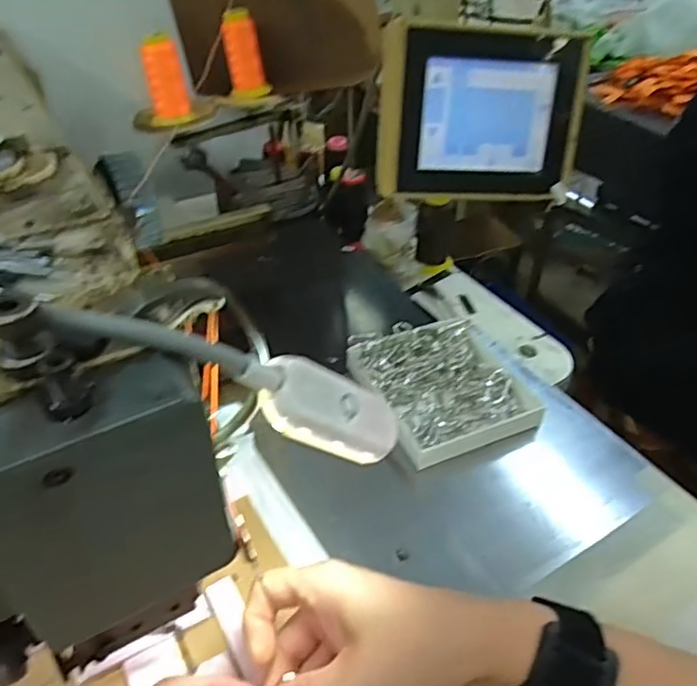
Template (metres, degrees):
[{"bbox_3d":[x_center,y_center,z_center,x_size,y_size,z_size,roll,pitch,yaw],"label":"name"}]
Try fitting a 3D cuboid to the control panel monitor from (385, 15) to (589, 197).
[{"bbox_3d":[0.111,-0.195,0.521,0.171,0.137,0.040,-4,24,-8],"label":"control panel monitor"}]

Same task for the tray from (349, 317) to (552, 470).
[{"bbox_3d":[0.083,0.037,0.533,0.134,0.033,0.141,-12,41,-15],"label":"tray"}]

